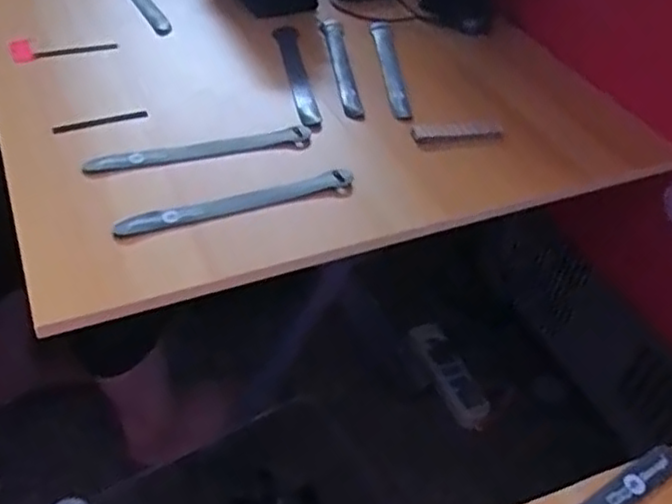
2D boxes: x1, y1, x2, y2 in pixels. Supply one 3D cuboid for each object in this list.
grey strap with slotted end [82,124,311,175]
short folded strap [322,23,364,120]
[{"bbox_3d":[-0.114,-0.088,0.593,0.196,0.008,0.026,-14,46,-18],"label":"grey strap with slotted end"},{"bbox_3d":[0.005,-0.209,0.756,0.023,0.006,0.226,5,36,-9],"label":"short folded strap"}]

